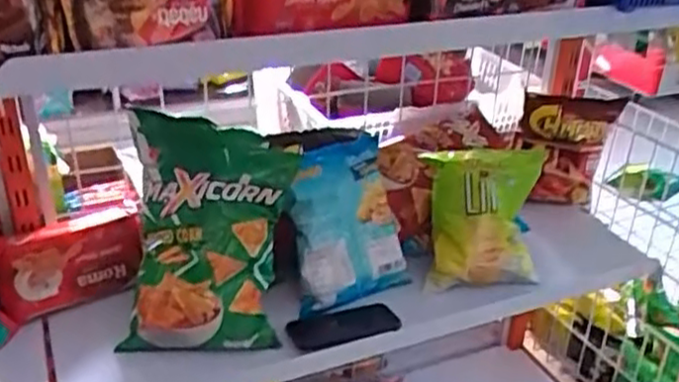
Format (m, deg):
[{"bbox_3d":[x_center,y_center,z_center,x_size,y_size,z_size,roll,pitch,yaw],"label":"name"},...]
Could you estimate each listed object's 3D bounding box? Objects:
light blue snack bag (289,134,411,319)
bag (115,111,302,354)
[{"bbox_3d":[0.013,0.040,0.994,0.174,0.222,0.051,-11,-4,-35],"label":"light blue snack bag"},{"bbox_3d":[-0.164,0.050,0.891,0.199,0.297,0.111,3,-9,-2],"label":"bag"}]

